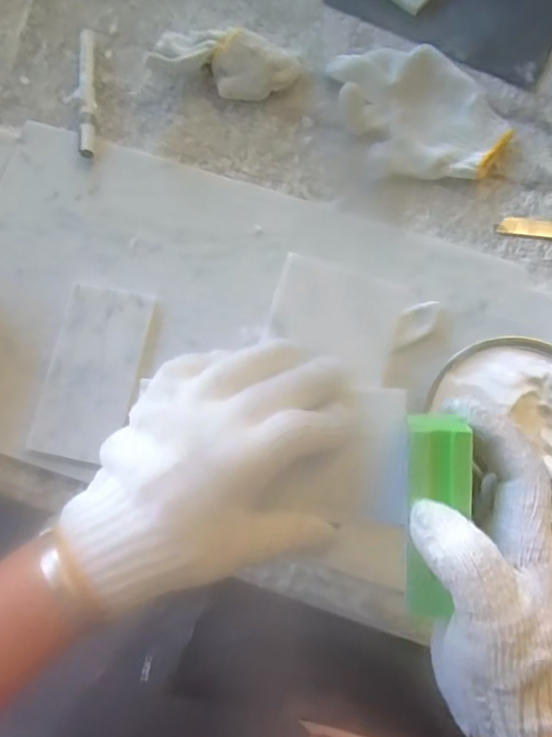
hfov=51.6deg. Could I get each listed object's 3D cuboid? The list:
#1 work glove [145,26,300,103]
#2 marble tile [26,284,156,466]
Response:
[{"bbox_3d":[-0.047,-0.284,0.530,0.131,0.044,0.052,14,79,3],"label":"work glove"},{"bbox_3d":[-0.156,0.003,0.487,0.073,0.009,0.147,13,79,3],"label":"marble tile"}]

